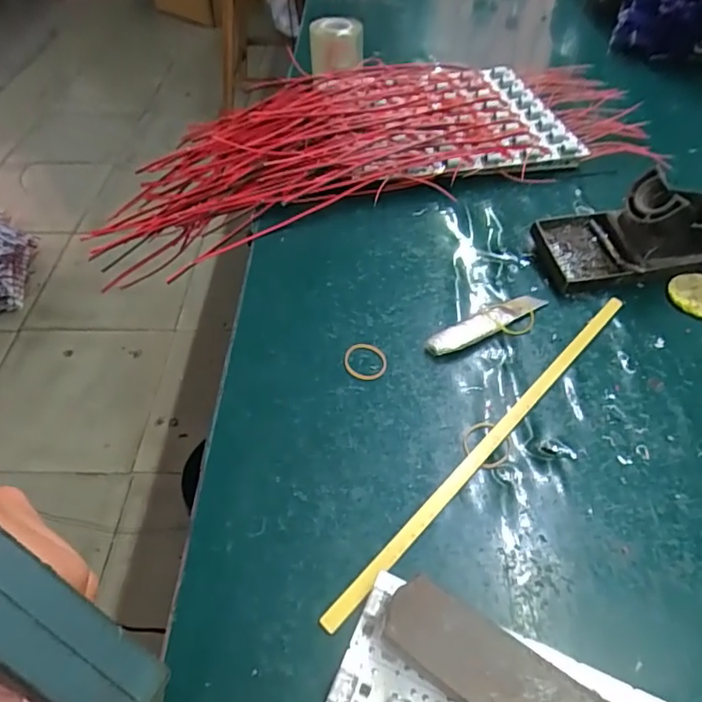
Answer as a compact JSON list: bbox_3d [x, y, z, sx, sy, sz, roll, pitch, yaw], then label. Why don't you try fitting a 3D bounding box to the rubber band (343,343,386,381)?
[{"bbox_3d":[0.010,0.006,0.382,0.030,0.004,0.032,7,50,6],"label":"rubber band"}]

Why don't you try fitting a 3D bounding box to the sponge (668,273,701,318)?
[{"bbox_3d":[0.272,-0.042,0.420,0.046,0.005,0.046,-29,56,-23],"label":"sponge"}]

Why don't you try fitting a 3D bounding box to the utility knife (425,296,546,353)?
[{"bbox_3d":[0.102,-0.021,0.401,0.107,0.008,0.022,-24,54,-19],"label":"utility knife"}]

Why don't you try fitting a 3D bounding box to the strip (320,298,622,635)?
[{"bbox_3d":[0.096,0.051,0.342,0.008,0.005,0.312,36,59,27],"label":"strip"}]

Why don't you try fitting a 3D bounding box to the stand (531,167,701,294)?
[{"bbox_3d":[0.230,-0.101,0.428,0.144,0.066,0.070,-8,50,-6],"label":"stand"}]

